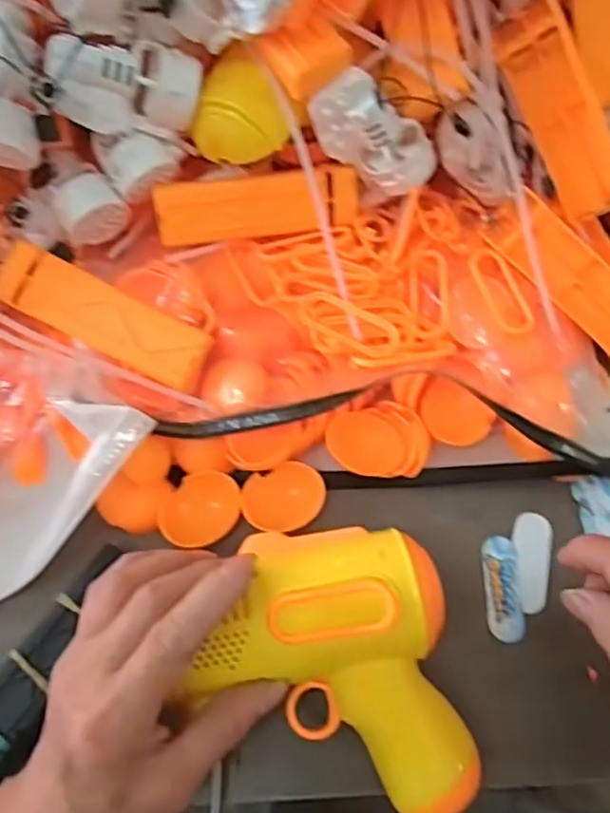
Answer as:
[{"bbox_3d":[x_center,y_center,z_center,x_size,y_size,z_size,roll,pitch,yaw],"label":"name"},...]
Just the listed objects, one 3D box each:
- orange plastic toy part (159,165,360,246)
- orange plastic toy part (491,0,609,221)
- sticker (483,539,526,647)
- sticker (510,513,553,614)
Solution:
[{"bbox_3d":[-0.026,-0.112,0.360,0.109,0.034,0.017,-7,26,-4],"label":"orange plastic toy part"},{"bbox_3d":[0.136,-0.153,0.338,0.019,0.035,0.109,-37,103,-51],"label":"orange plastic toy part"},{"bbox_3d":[0.102,0.093,0.331,0.019,0.004,0.052,1,66,1],"label":"sticker"},{"bbox_3d":[0.119,0.081,0.337,0.020,0.004,0.052,11,67,5],"label":"sticker"}]

